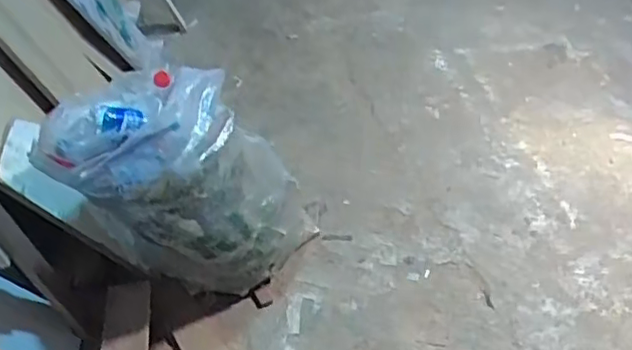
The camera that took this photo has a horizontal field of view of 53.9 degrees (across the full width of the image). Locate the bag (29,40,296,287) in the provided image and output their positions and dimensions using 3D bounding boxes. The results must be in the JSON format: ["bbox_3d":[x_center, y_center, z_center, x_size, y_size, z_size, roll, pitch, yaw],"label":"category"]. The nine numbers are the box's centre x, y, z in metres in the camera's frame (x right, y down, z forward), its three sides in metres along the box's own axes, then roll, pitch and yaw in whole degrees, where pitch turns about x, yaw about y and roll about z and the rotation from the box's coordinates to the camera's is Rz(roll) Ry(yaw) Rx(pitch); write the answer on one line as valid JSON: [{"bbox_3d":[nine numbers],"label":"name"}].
[{"bbox_3d":[-0.277,0.035,1.343,0.446,0.489,0.307,-3,40,-3],"label":"bag"}]

